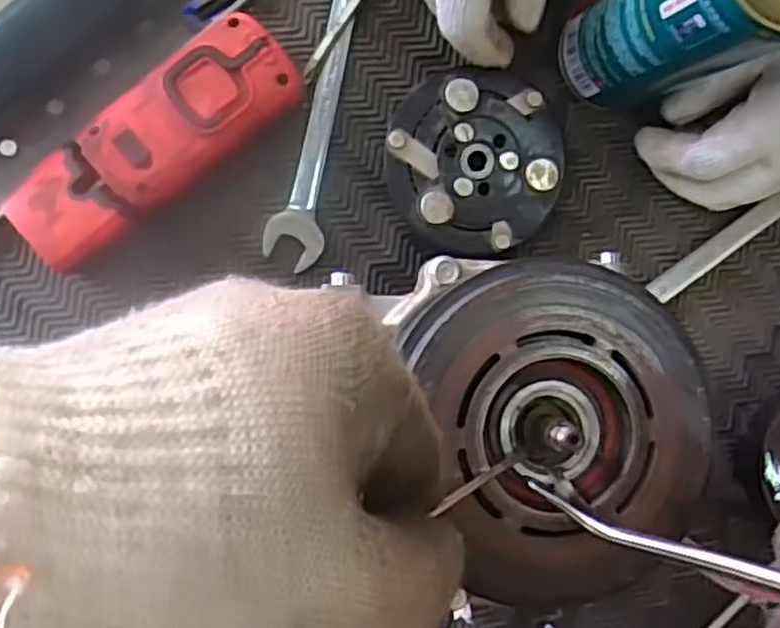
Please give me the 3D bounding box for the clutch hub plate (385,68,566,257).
[{"bbox_3d":[0.048,-0.083,0.434,0.096,0.024,0.096,0,89,-8],"label":"clutch hub plate"}]

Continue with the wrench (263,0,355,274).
[{"bbox_3d":[-0.035,-0.124,0.437,0.029,0.016,0.197,13,87,-7],"label":"wrench"}]

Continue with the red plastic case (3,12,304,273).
[{"bbox_3d":[-0.122,-0.090,0.411,0.160,0.024,0.058,-40,94,-7],"label":"red plastic case"}]

